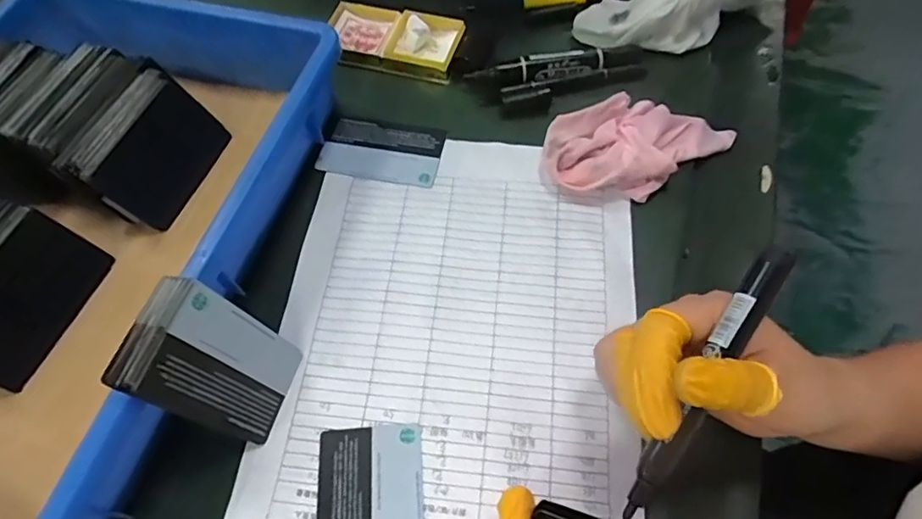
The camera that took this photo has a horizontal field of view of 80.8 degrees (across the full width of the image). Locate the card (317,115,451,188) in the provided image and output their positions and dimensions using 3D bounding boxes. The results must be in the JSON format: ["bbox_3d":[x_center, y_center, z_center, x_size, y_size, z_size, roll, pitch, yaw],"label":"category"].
[{"bbox_3d":[-0.055,-0.080,0.386,0.082,0.004,0.051,10,62,7],"label":"card"}]

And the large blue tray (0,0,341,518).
[{"bbox_3d":[-0.244,-0.015,0.313,0.246,0.055,0.359,12,62,7],"label":"large blue tray"}]

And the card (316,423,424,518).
[{"bbox_3d":[-0.046,0.127,0.272,0.053,0.004,0.084,-4,61,-1],"label":"card"}]

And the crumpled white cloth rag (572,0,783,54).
[{"bbox_3d":[0.183,-0.216,0.429,0.171,0.058,0.083,-30,65,-15],"label":"crumpled white cloth rag"}]

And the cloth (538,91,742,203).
[{"bbox_3d":[0.124,-0.084,0.373,0.135,0.026,0.072,-29,64,-14],"label":"cloth"}]

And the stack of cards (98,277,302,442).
[{"bbox_3d":[-0.121,0.052,0.270,0.014,0.089,0.055,2,60,28],"label":"stack of cards"}]

